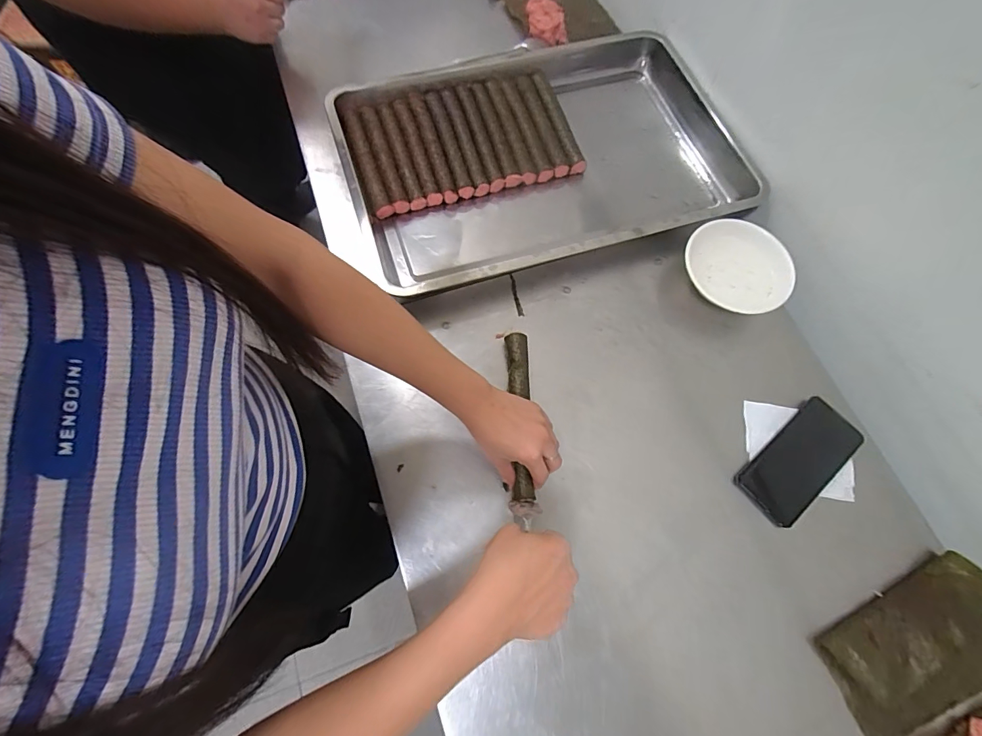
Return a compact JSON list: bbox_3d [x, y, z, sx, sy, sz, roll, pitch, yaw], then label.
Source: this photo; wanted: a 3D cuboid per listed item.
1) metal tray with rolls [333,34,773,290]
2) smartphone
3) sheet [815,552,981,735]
[{"bbox_3d":[0.080,-0.328,0.652,0.585,0.047,0.390,-16,72,-7],"label":"metal tray with rolls"},{"bbox_3d":[0.383,0.114,0.525,0.166,0.012,0.078,-40,76,-14],"label":"smartphone"},{"bbox_3d":[0.456,0.296,0.438,0.197,0.036,0.119,-22,73,-9],"label":"sheet"}]

